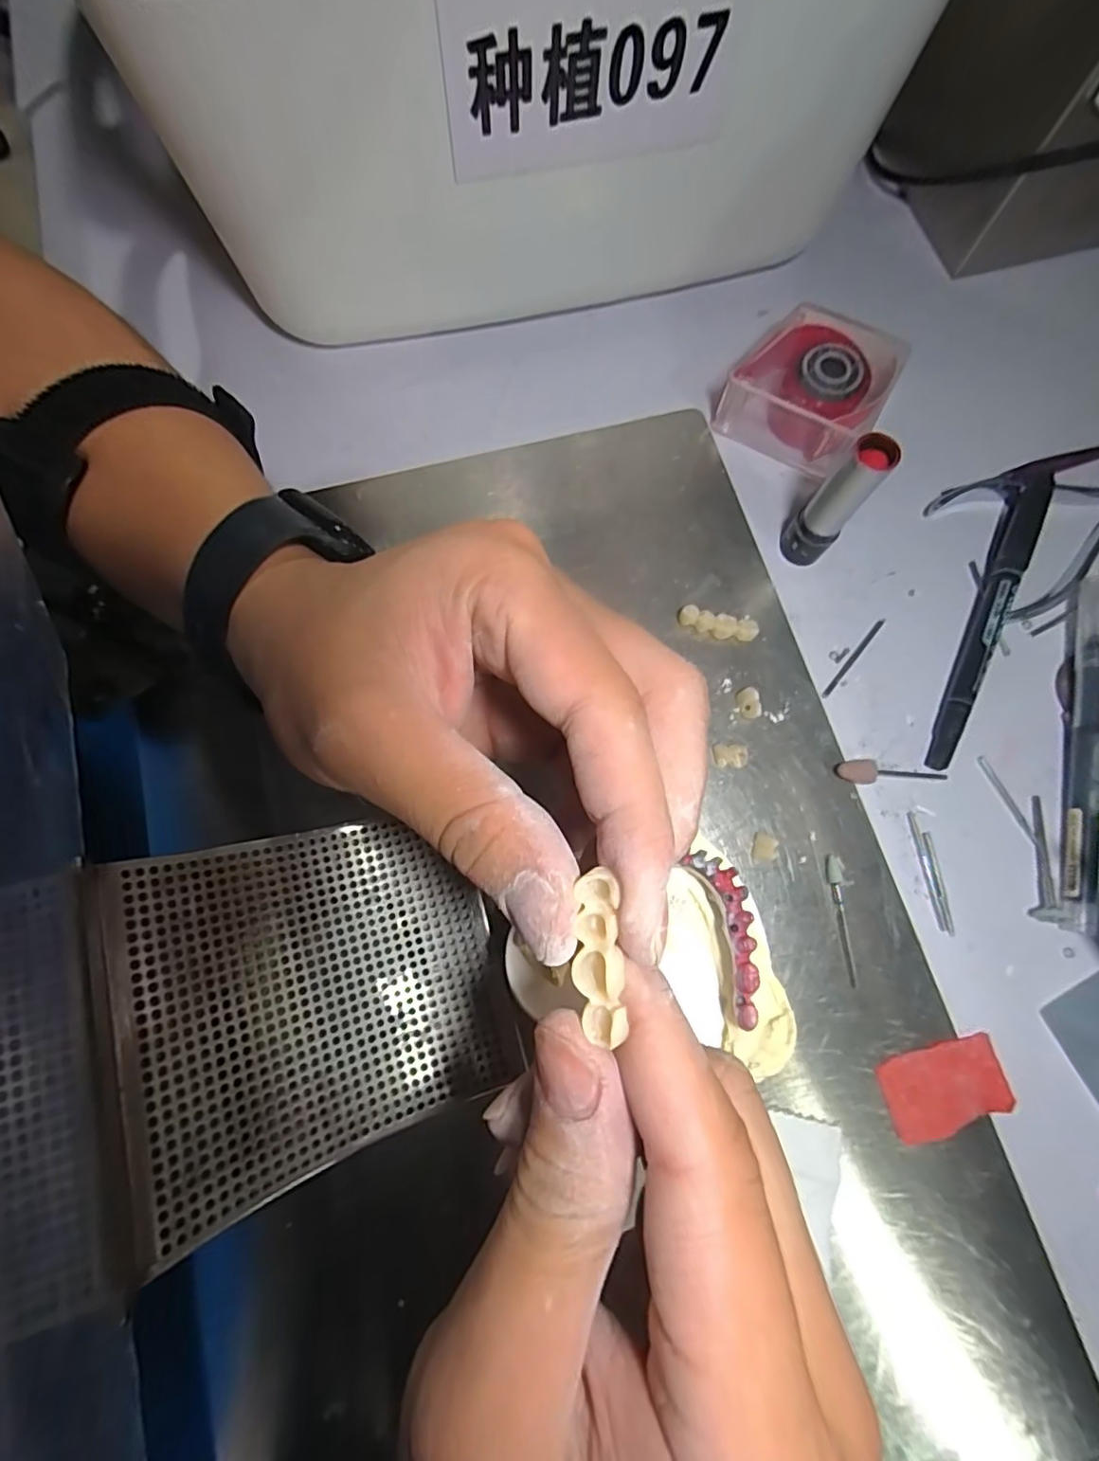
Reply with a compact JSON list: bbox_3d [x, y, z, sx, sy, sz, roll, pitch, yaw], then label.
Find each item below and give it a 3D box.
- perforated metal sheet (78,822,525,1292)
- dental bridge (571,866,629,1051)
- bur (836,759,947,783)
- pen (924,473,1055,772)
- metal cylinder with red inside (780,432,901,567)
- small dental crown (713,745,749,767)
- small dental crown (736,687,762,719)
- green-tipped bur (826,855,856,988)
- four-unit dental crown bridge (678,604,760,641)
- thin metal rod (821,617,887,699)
[{"bbox_3d":[-0.070,0.079,0.176,0.107,0.013,0.096,-8,74,-36],"label":"perforated metal sheet"},{"bbox_3d":[0.009,0.043,0.107,0.009,0.005,0.032,-4,90,1],"label":"dental bridge"},{"bbox_3d":[0.135,0.016,0.222,0.043,0.007,0.009,-2,76,-1],"label":"bur"},{"bbox_3d":[0.184,-0.050,0.236,0.015,0.013,0.143,27,77,6],"label":"pen"},{"bbox_3d":[0.110,-0.087,0.220,0.019,0.061,0.015,37,78,8],"label":"metal cylinder with red inside"},{"bbox_3d":[0.071,0.010,0.223,0.013,0.006,0.008,0,76,-1],"label":"small dental crown"},{"bbox_3d":[0.080,-0.010,0.227,0.007,0.009,0.012,-8,76,-3],"label":"small dental crown"},{"bbox_3d":[0.109,0.070,0.209,0.005,0.004,0.046,-5,77,0],"label":"green-tipped bur"},{"bbox_3d":[0.070,-0.044,0.235,0.033,0.012,0.009,8,76,1],"label":"four-unit dental crown bridge"},{"bbox_3d":[0.129,-0.031,0.236,0.004,0.004,0.045,42,81,10],"label":"thin metal rod"}]

